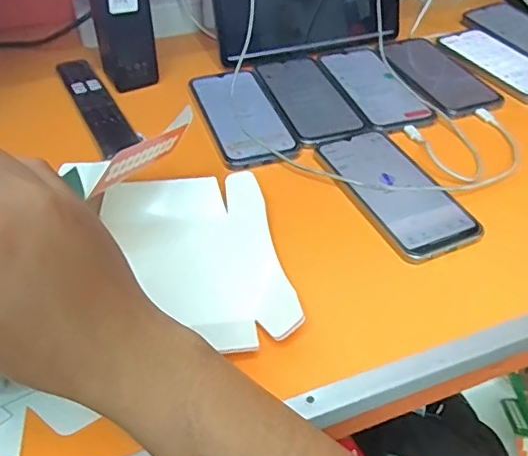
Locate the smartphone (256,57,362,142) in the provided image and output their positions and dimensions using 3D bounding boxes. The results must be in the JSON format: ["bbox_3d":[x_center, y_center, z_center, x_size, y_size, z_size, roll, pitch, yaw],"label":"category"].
[{"bbox_3d":[0.046,-0.158,0.639,0.081,0.004,0.183,-10,45,-12],"label":"smartphone"}]

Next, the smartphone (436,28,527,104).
[{"bbox_3d":[0.297,-0.208,0.698,0.082,0.005,0.176,-19,47,-20],"label":"smartphone"}]

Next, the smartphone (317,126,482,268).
[{"bbox_3d":[0.117,-0.039,0.516,0.084,0.007,0.169,-18,47,-20],"label":"smartphone"}]

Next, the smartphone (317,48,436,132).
[{"bbox_3d":[0.125,-0.167,0.653,0.078,0.006,0.181,-11,45,-13],"label":"smartphone"}]

